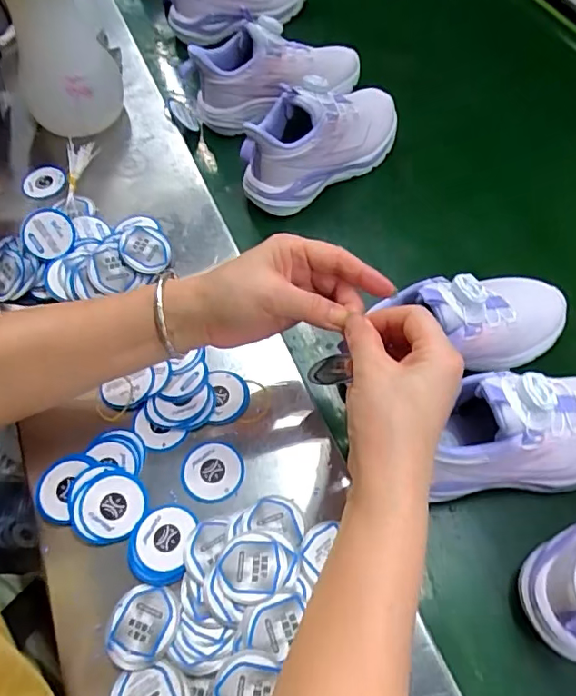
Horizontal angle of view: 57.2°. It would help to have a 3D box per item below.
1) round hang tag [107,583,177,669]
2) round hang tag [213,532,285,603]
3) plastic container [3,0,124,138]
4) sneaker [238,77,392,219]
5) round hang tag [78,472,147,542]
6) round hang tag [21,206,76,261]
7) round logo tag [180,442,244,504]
[{"bbox_3d":[-0.100,0.190,0.362,0.048,0.004,0.050,-1,54,10],"label":"round hang tag"},{"bbox_3d":[-0.026,0.155,0.374,0.049,0.006,0.046,0,65,1],"label":"round hang tag"},{"bbox_3d":[-0.235,-0.295,0.551,0.104,0.172,0.090,-26,67,-10],"label":"plastic container"},{"bbox_3d":[0.042,-0.232,0.563,0.212,0.094,0.076,-34,69,-14],"label":"sneaker"},{"bbox_3d":[-0.132,0.120,0.400,0.048,0.004,0.047,2,68,-5],"label":"round hang tag"},{"bbox_3d":[-0.230,-0.108,0.503,0.049,0.011,0.046,0,94,-4],"label":"round hang tag"},{"bbox_3d":[-0.060,0.099,0.420,0.048,0.004,0.047,0,65,1],"label":"round logo tag"}]

